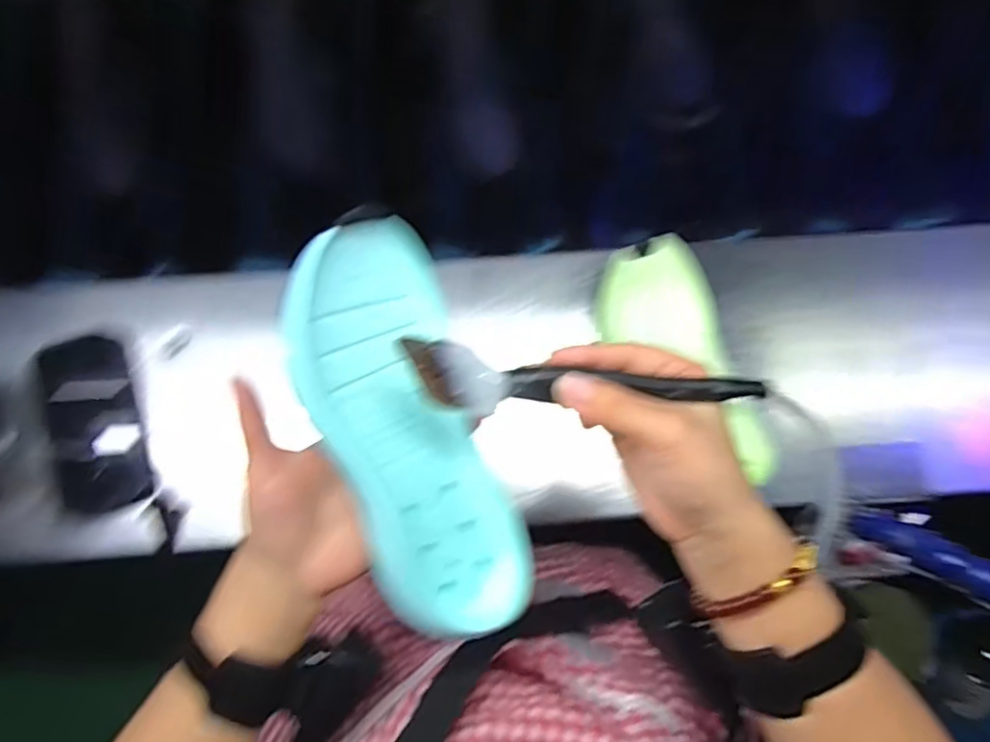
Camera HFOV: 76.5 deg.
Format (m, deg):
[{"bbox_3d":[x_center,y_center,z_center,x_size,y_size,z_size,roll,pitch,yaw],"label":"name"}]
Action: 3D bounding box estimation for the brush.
[{"bbox_3d":[0.038,0.007,0.288,0.159,0.021,0.028,4,75,7],"label":"brush"}]

